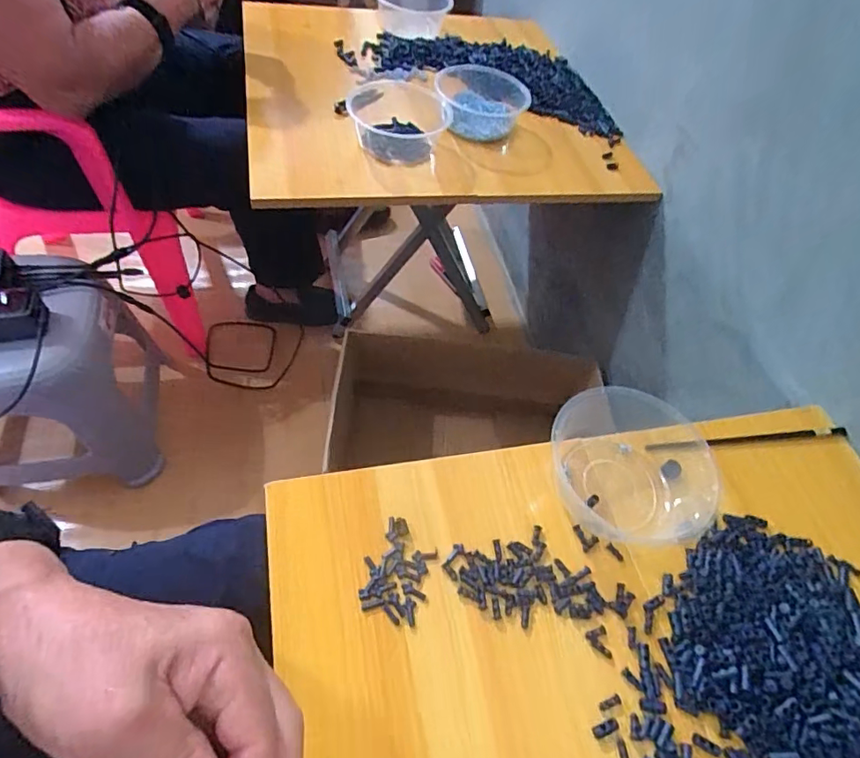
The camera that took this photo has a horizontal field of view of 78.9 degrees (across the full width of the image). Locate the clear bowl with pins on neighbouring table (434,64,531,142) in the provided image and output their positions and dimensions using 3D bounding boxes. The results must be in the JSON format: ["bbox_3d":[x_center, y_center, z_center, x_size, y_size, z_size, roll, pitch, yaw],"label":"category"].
[{"bbox_3d":[0.084,-0.449,0.859,0.134,0.073,0.161,-5,55,-13],"label":"clear bowl with pins on neighbouring table"}]

